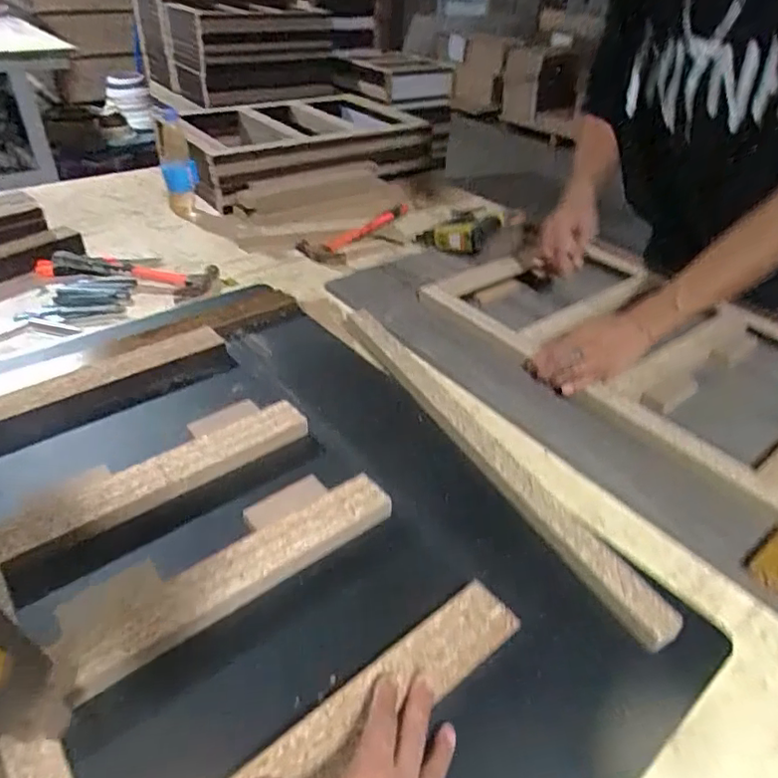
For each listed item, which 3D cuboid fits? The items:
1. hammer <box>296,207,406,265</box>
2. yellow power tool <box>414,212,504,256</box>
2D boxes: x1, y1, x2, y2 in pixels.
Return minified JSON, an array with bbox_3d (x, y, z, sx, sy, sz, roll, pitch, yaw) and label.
[{"bbox_3d":[-0.069,-0.321,1.148,0.102,0.031,0.270,22,42,22],"label":"hammer"},{"bbox_3d":[0.132,-0.290,1.083,0.059,0.067,0.199,-20,20,-27],"label":"yellow power tool"}]

